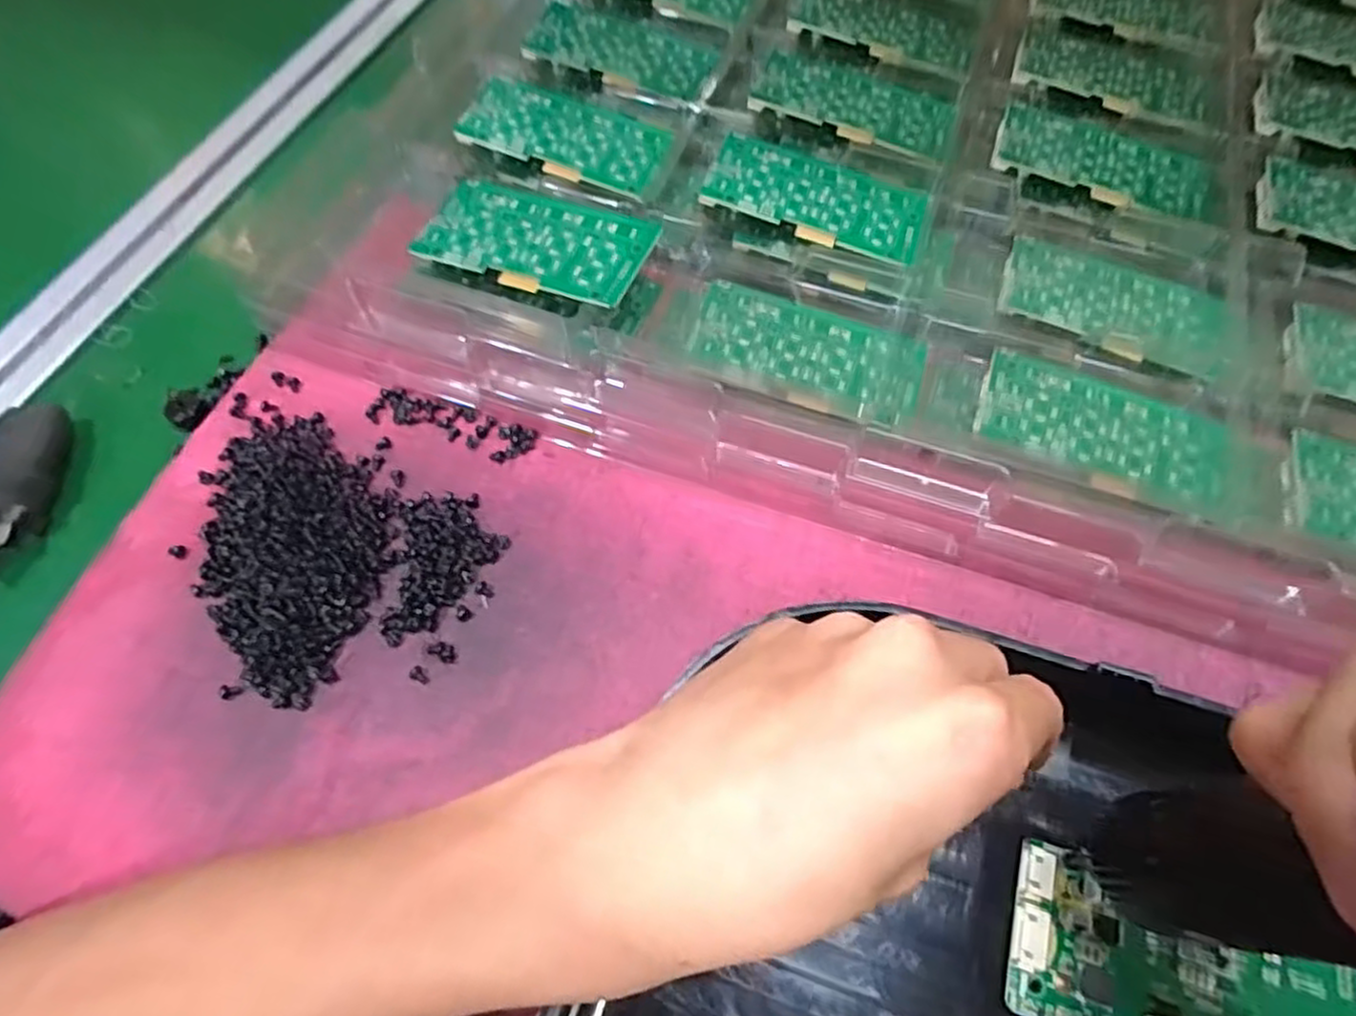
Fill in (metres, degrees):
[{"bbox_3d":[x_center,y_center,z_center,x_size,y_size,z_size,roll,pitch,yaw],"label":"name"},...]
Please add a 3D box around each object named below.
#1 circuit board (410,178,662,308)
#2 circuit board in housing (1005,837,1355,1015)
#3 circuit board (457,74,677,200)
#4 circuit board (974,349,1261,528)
[{"bbox_3d":[-0.057,-0.108,0.301,0.091,0.008,0.048,19,66,9],"label":"circuit board"},{"bbox_3d":[0.144,0.134,0.209,0.093,0.008,0.046,18,66,8],"label":"circuit board in housing"},{"bbox_3d":[-0.051,-0.171,0.339,0.090,0.004,0.048,20,64,3],"label":"circuit board"},{"bbox_3d":[0.167,-0.030,0.279,0.099,0.011,0.048,21,62,8],"label":"circuit board"}]

